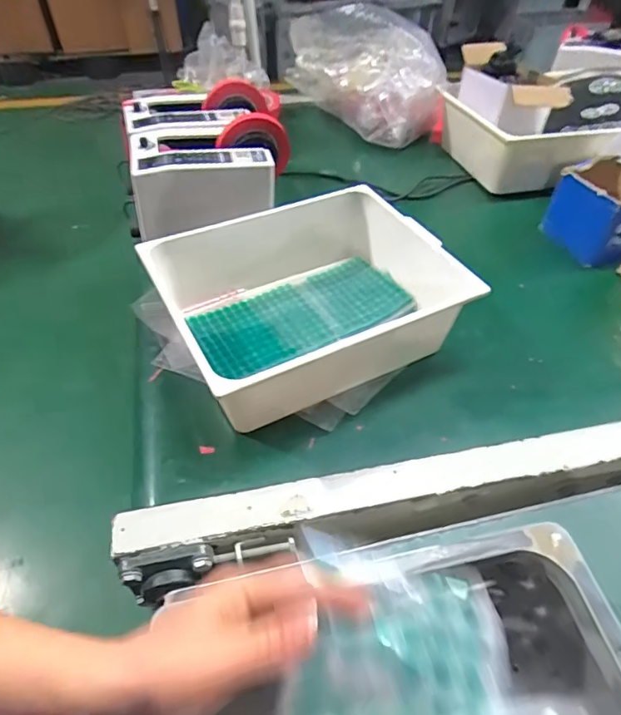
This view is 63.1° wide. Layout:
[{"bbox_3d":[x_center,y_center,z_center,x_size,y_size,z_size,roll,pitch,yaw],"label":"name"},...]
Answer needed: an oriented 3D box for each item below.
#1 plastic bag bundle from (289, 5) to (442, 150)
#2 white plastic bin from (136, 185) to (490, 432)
[{"bbox_3d":[0.125,-0.649,1.141,0.182,0.209,0.337,-23,53,-20],"label":"plastic bag bundle"},{"bbox_3d":[-0.005,-0.082,0.678,0.351,0.120,0.283,-21,53,-18],"label":"white plastic bin"}]

